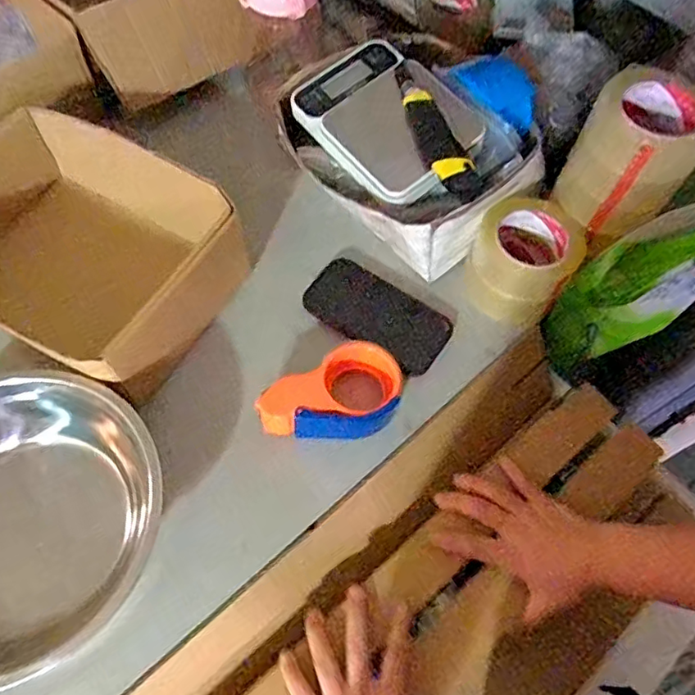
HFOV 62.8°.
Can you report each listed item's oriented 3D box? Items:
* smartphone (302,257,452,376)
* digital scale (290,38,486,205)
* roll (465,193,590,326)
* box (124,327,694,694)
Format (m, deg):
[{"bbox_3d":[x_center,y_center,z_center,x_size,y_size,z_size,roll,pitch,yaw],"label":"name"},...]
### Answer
[{"bbox_3d":[0.033,-0.037,0.646,0.163,0.008,0.078,33,83,11],"label":"smartphone"},{"bbox_3d":[0.043,-0.272,0.661,0.152,0.028,0.223,-39,68,-5],"label":"digital scale"},{"bbox_3d":[0.193,-0.097,0.633,0.109,0.070,0.119,36,66,15],"label":"roll"},{"bbox_3d":[0.050,0.286,0.552,0.666,0.163,0.271,-41,71,-15],"label":"box"}]

